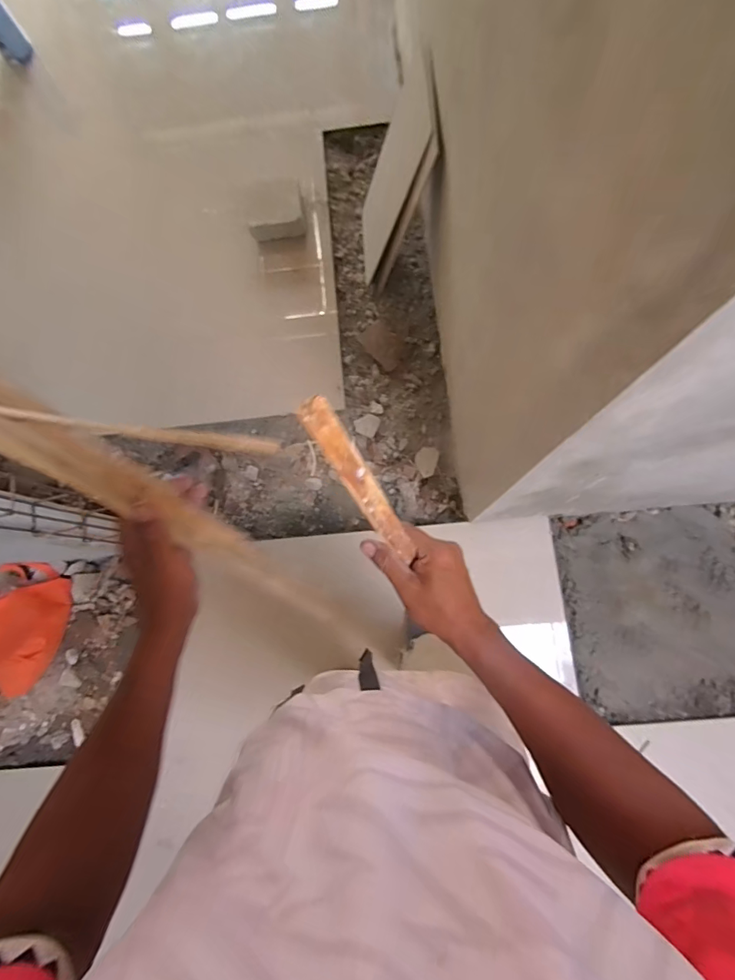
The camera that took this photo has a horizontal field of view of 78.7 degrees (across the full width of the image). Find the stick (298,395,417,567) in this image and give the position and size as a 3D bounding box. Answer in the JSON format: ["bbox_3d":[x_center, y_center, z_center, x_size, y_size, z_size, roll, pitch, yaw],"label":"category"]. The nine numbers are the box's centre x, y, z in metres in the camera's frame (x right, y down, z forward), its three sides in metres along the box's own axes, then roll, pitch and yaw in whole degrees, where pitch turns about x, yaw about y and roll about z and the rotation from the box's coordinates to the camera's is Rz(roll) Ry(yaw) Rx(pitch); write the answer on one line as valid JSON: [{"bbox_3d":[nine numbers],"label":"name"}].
[{"bbox_3d":[-0.001,0.001,0.376,0.022,0.190,0.007,-40,39,-10],"label":"stick"}]

